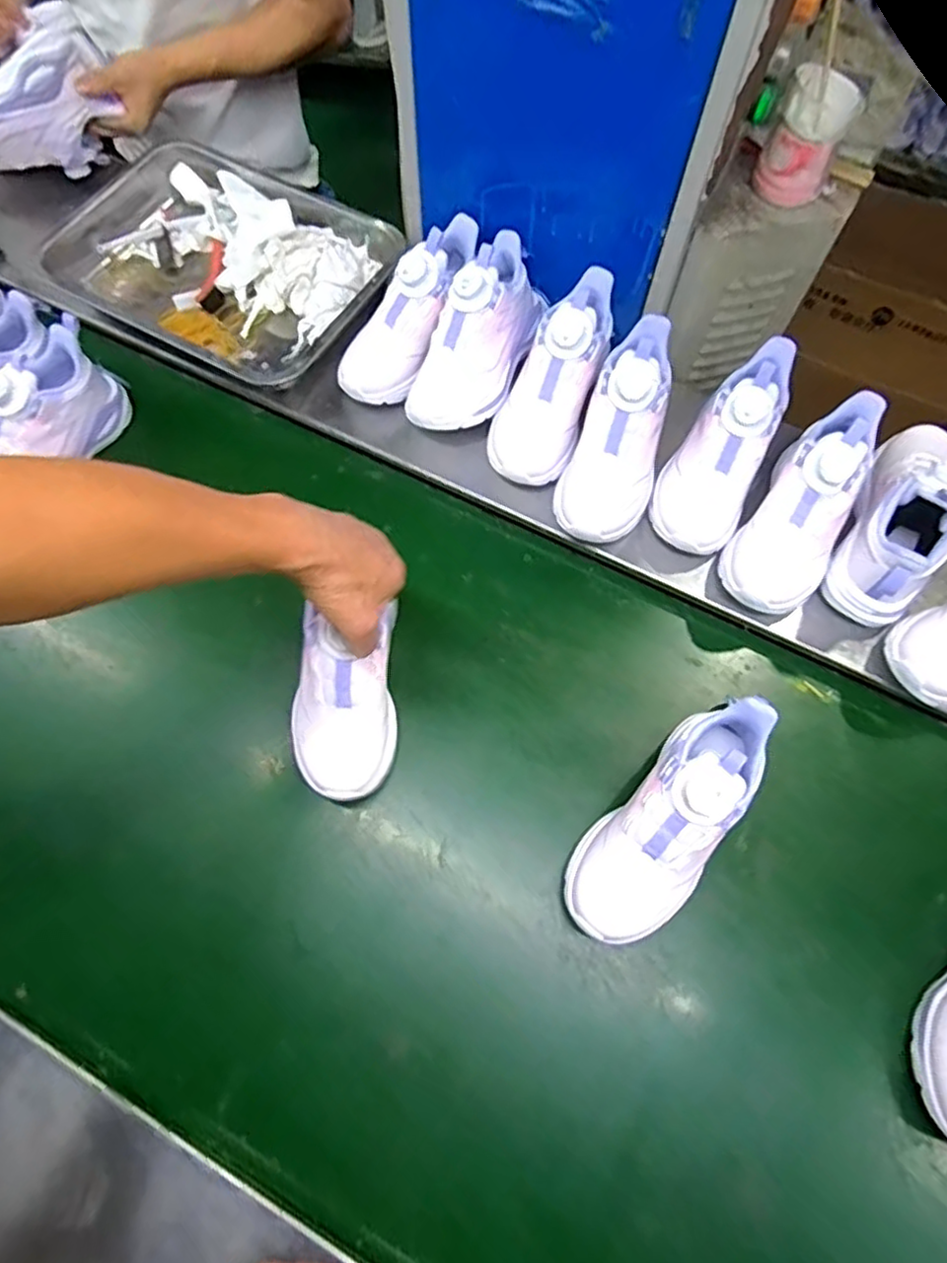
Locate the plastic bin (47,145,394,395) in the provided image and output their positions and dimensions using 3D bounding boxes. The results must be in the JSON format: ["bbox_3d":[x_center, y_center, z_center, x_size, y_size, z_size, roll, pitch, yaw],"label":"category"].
[{"bbox_3d":[-0.285,-0.420,0.743,0.370,0.066,0.269,21,70,9],"label":"plastic bin"}]

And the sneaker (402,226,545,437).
[{"bbox_3d":[0.006,-0.296,0.652,0.085,0.086,0.213,26,87,11],"label":"sneaker"}]

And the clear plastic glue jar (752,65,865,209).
[{"bbox_3d":[0.290,-0.429,0.568,0.060,0.078,0.062,0,68,1],"label":"clear plastic glue jar"}]

